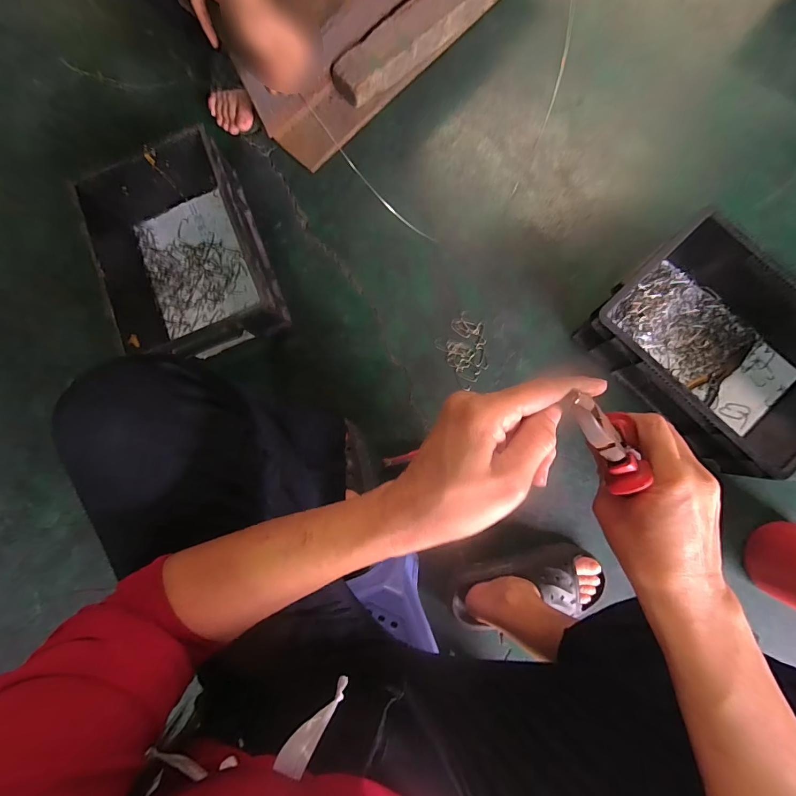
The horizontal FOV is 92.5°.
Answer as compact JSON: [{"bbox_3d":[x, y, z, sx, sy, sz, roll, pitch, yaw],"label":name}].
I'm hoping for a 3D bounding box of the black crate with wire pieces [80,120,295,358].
[{"bbox_3d":[-0.364,-0.250,0.654,0.242,0.120,0.373,-24,84,-1],"label":"black crate with wire pieces"}]

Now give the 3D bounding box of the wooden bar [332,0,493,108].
[{"bbox_3d":[0.040,-0.690,0.714,0.366,0.064,0.089,-39,84,-2],"label":"wooden bar"}]

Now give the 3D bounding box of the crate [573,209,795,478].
[{"bbox_3d":[0.506,-0.076,0.600,0.274,0.121,0.360,-40,84,-2],"label":"crate"}]

